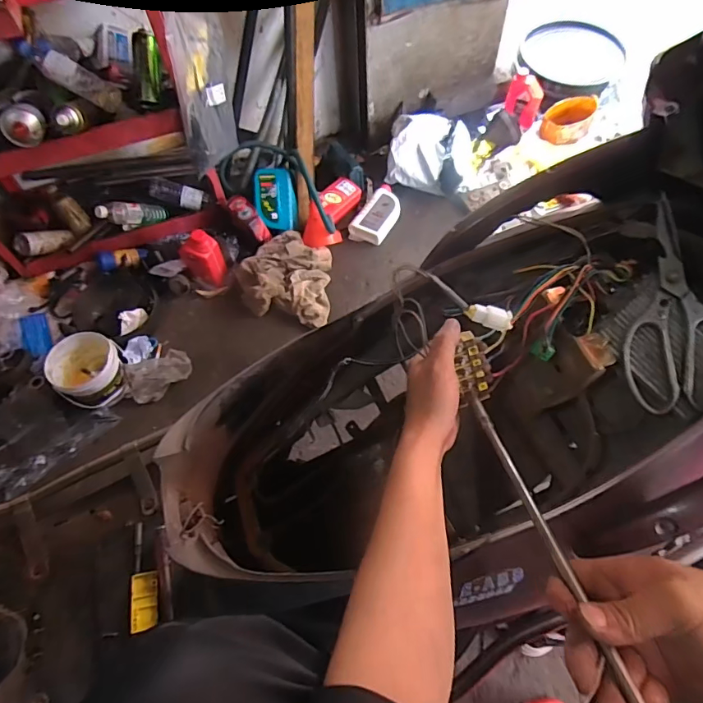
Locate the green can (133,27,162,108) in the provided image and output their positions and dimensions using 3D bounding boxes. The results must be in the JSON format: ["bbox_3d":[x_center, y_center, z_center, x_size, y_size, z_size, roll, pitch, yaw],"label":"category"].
[{"bbox_3d":[-0.531,-0.727,1.192,0.070,0.176,0.055,14,30,12],"label":"green can"}]

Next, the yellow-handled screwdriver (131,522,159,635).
[{"bbox_3d":[-0.323,0.345,0.717,0.036,0.026,0.159,-15,60,-5],"label":"yellow-handled screwdriver"}]

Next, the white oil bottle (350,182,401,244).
[{"bbox_3d":[0.091,-0.465,1.530,0.127,0.050,0.252,22,63,16],"label":"white oil bottle"}]

